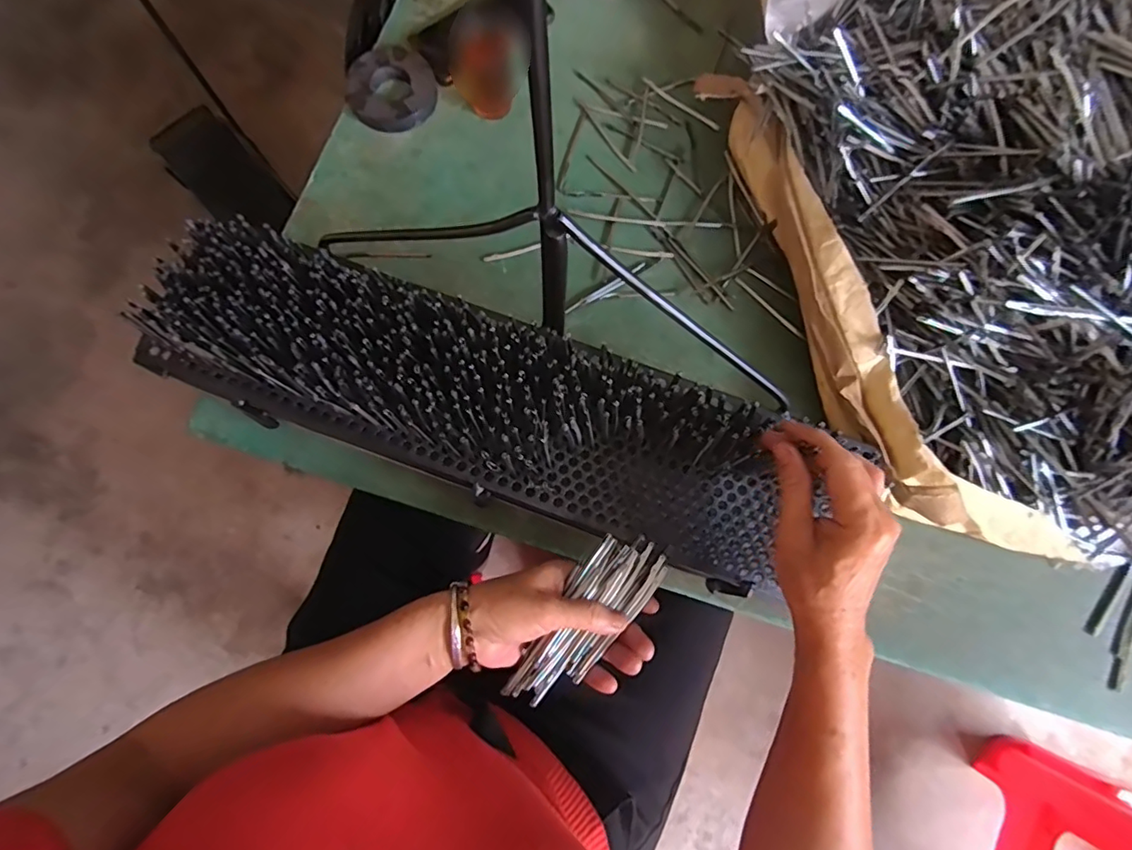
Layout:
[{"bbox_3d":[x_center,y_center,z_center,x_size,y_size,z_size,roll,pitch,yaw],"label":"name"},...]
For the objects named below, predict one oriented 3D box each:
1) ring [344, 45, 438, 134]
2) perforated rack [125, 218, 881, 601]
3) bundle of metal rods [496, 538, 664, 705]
[{"bbox_3d":[-0.194,-0.373,0.596,0.096,0.026,0.095,0,77,-1],"label":"ring"},{"bbox_3d":[-0.081,-0.023,0.425,0.499,0.080,0.135,20,77,-1],"label":"perforated rack"},{"bbox_3d":[0.014,0.143,0.394,0.051,0.014,0.145,41,78,8],"label":"bundle of metal rods"}]

